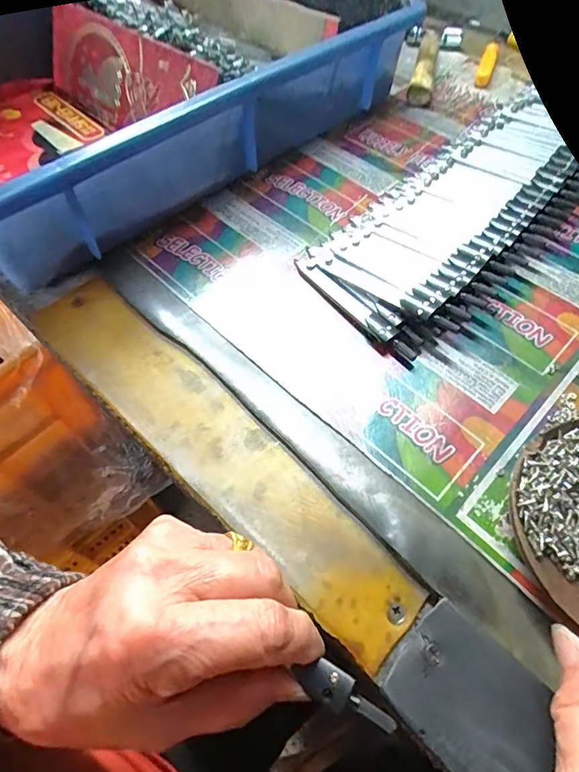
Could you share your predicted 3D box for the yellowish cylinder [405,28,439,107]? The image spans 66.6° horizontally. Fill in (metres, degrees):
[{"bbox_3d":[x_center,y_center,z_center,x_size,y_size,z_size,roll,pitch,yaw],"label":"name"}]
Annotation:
[{"bbox_3d":[0.144,-0.338,0.465,0.022,0.022,0.130,13,59,9],"label":"yellowish cylinder"}]

